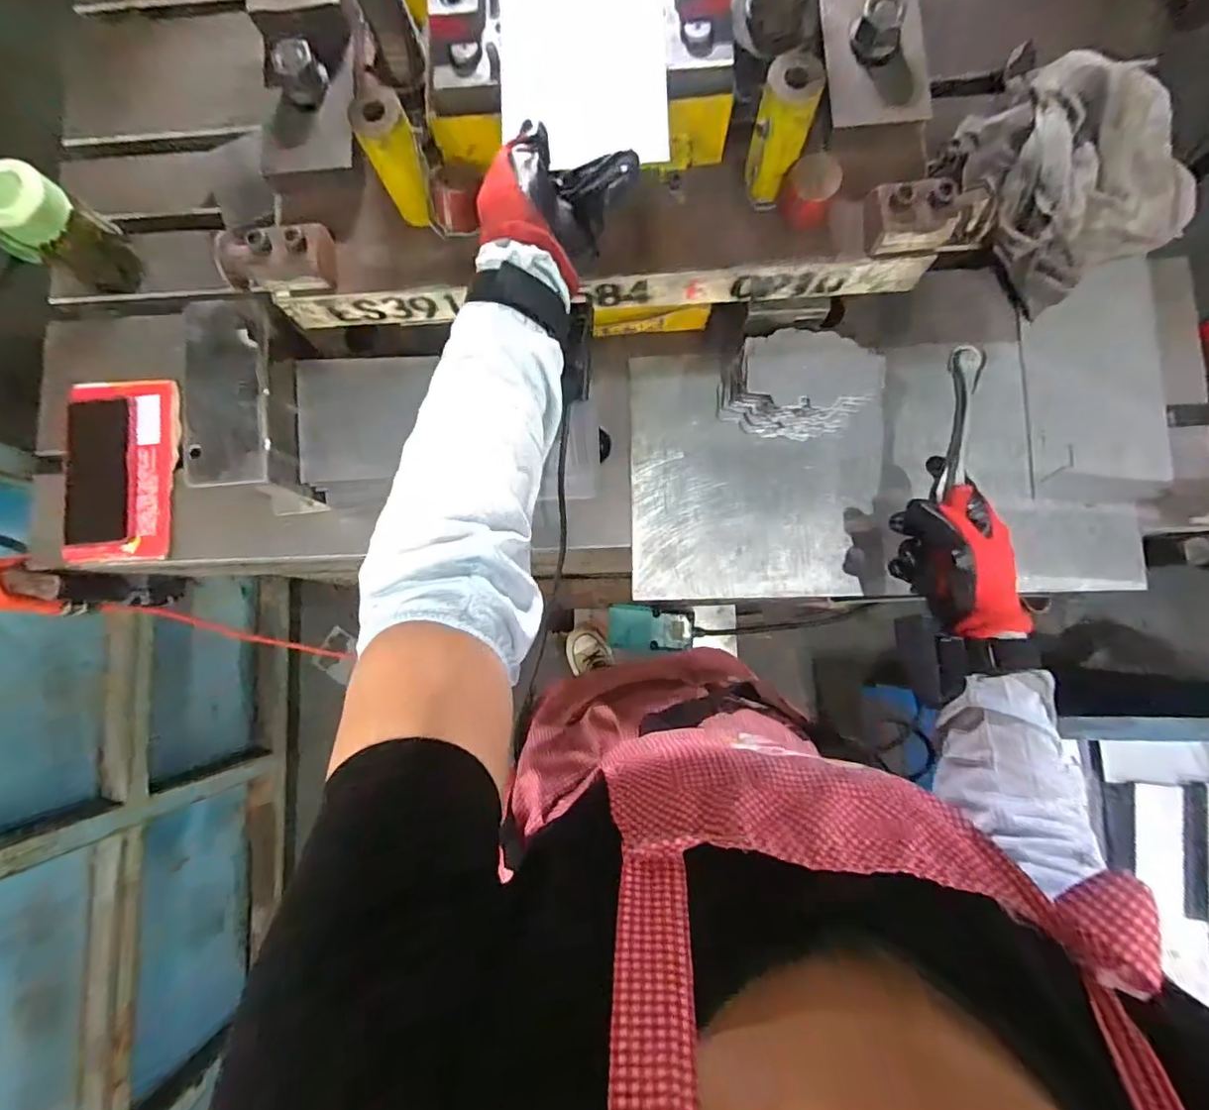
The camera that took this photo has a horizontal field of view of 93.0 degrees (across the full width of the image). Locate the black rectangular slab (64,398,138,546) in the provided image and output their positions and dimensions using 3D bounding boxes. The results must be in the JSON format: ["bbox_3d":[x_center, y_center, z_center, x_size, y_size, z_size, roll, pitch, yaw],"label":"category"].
[{"bbox_3d":[-0.539,-0.088,0.609,0.072,0.018,0.150,1,93,-4],"label":"black rectangular slab"}]

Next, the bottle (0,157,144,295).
[{"bbox_3d":[-0.561,-0.331,0.596,0.061,0.135,0.073,14,84,5],"label":"bottle"}]

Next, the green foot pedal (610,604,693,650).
[{"bbox_3d":[0.110,0.168,1.298,0.200,0.059,0.100,4,83,-9],"label":"green foot pedal"}]

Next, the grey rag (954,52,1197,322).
[{"bbox_3d":[0.468,-0.387,0.575,0.183,0.066,0.229,-23,82,0],"label":"grey rag"}]

